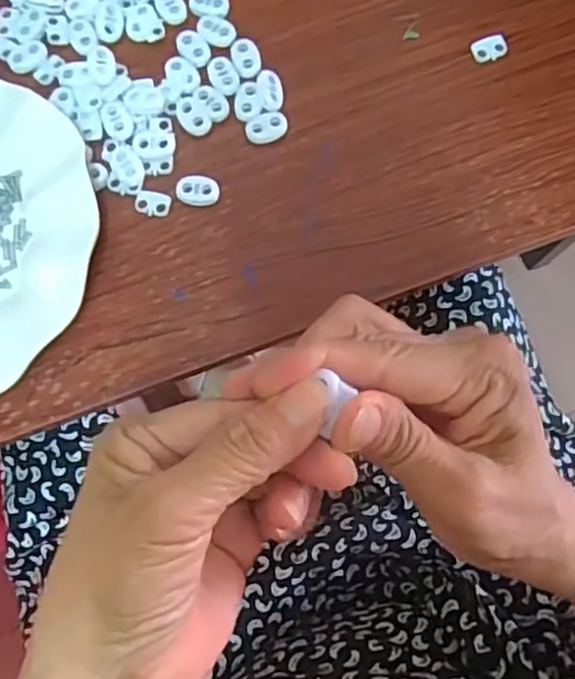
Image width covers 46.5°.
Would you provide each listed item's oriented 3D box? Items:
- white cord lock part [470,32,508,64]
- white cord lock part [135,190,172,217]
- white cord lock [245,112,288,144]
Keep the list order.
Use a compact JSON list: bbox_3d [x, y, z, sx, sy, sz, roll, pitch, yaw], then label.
[{"bbox_3d":[0.112,-0.161,0.370,0.020,0.004,0.014,-16,80,-2],"label":"white cord lock part"},{"bbox_3d":[-0.072,-0.073,0.358,0.019,0.004,0.013,7,80,2],"label":"white cord lock part"},{"bbox_3d":[-0.011,-0.115,0.365,0.022,0.007,0.014,-18,80,-2],"label":"white cord lock"}]

